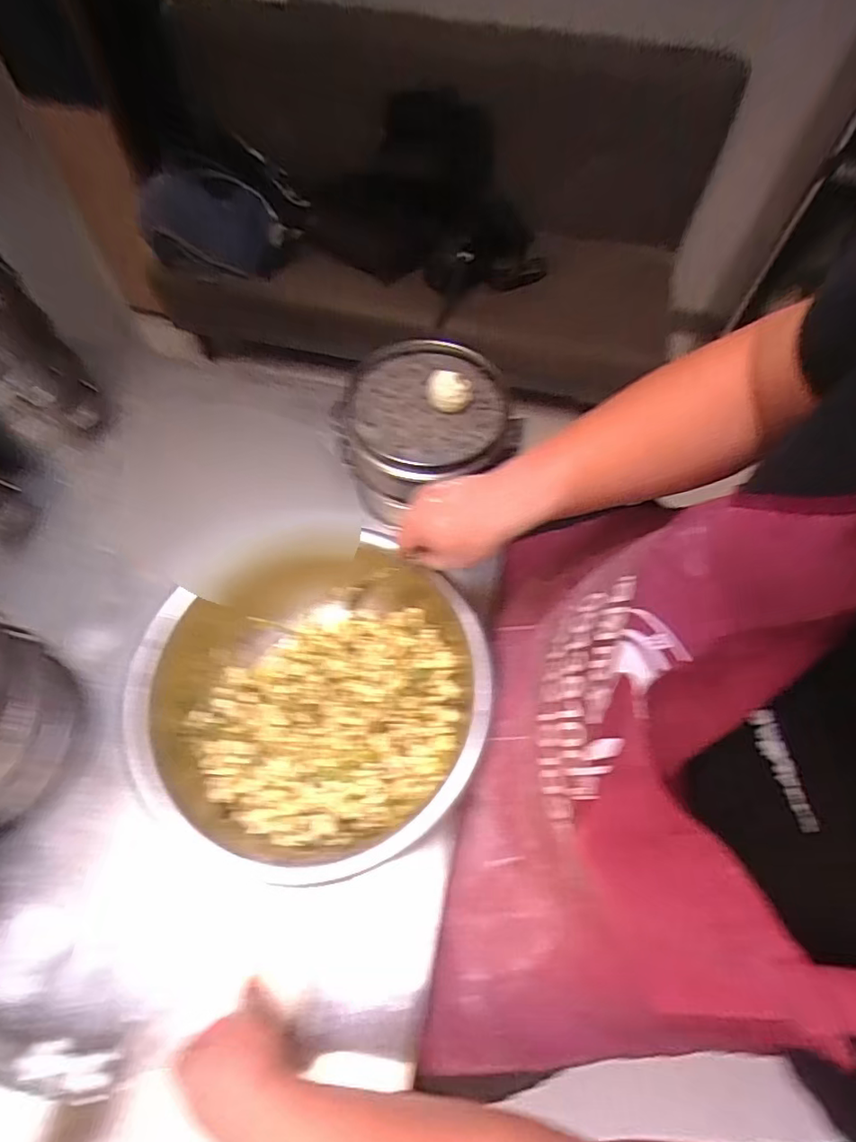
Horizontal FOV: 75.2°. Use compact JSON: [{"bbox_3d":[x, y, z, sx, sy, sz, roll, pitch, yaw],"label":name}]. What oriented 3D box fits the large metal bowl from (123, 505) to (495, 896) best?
[{"bbox_3d":[-0.126,0.114,0.568,0.364,0.125,0.312,38,68,16],"label":"large metal bowl"}]

